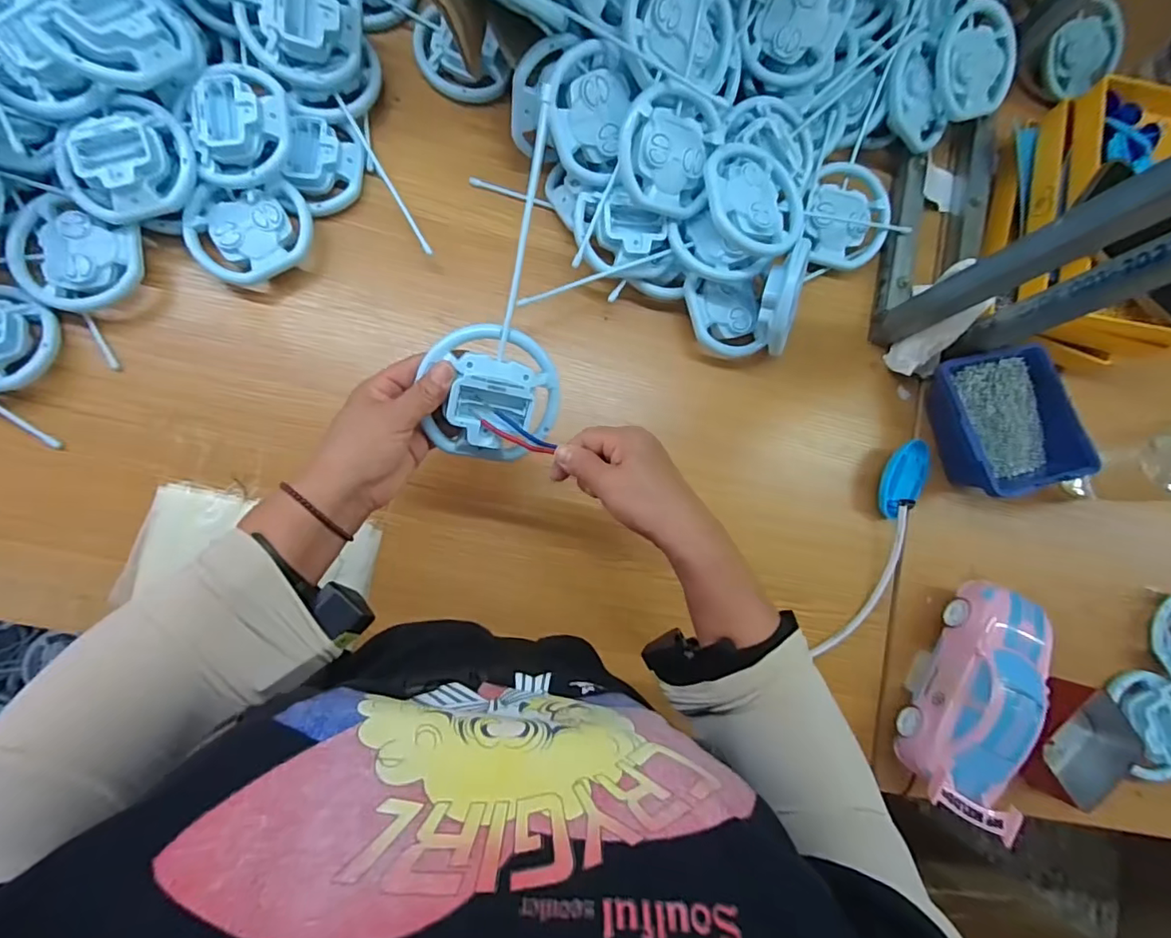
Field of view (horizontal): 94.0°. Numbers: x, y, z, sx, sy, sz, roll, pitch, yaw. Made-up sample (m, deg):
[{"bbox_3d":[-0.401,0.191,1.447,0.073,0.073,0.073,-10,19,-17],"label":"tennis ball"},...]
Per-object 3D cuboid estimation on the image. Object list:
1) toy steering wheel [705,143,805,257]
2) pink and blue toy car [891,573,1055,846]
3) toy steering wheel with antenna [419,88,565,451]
[{"bbox_3d":[0.149,-0.239,0.480,0.096,0.023,0.096,3,82,-20],"label":"toy steering wheel"},{"bbox_3d":[0.346,0.201,0.476,0.073,0.061,0.190,26,82,-5],"label":"pink and blue toy car"},{"bbox_3d":[-0.053,-0.118,0.377,0.091,0.033,0.235,9,106,-6],"label":"toy steering wheel with antenna"}]

